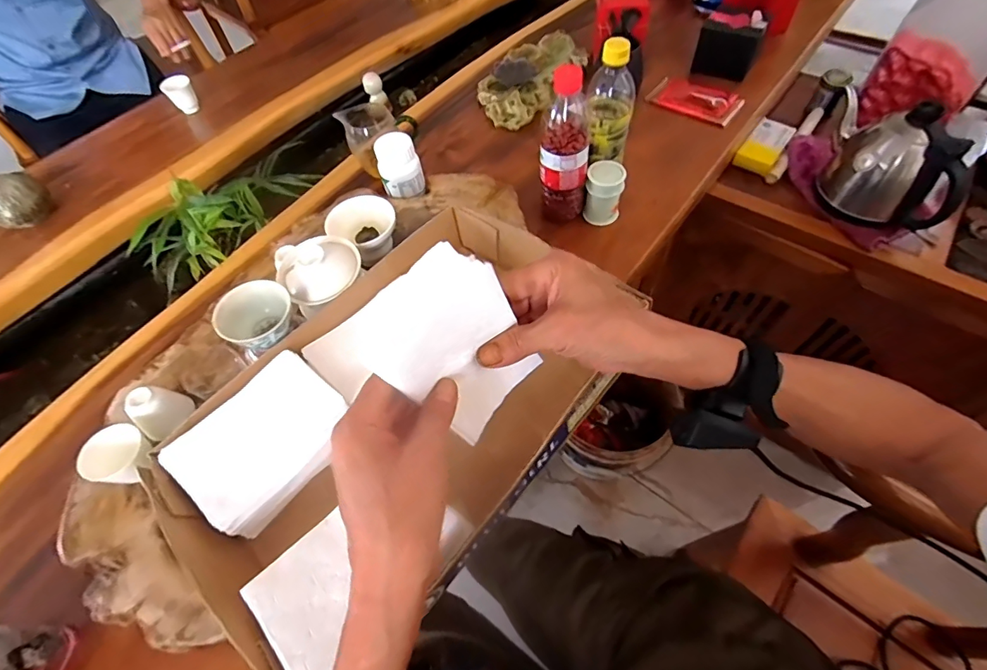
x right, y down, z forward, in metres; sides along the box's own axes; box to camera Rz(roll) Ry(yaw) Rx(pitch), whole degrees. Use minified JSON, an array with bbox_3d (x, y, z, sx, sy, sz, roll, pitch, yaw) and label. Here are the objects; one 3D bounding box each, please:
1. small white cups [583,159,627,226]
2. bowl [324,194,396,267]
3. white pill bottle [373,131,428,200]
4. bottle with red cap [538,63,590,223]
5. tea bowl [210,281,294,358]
[{"bbox_3d":[0.156,-0.199,0.649,0.052,0.075,0.048,9,60,9],"label":"small white cups"},{"bbox_3d":[-0.156,-0.126,0.578,0.081,0.066,0.076,-2,59,3],"label":"bowl"},{"bbox_3d":[-0.135,-0.241,0.656,0.062,0.072,0.051,-14,59,-4],"label":"white pill bottle"},{"bbox_3d":[0.095,-0.243,0.600,0.065,0.193,0.056,8,60,9],"label":"bottle with red cap"},{"bbox_3d":[-0.239,-0.014,0.471,0.075,0.044,0.067,-41,64,-19],"label":"tea bowl"}]

